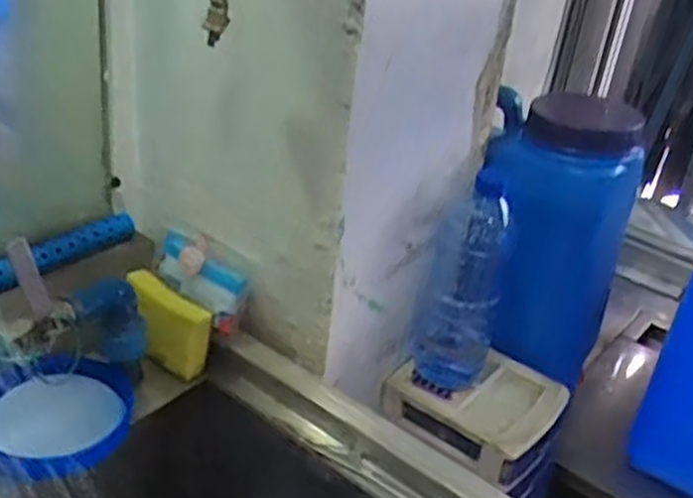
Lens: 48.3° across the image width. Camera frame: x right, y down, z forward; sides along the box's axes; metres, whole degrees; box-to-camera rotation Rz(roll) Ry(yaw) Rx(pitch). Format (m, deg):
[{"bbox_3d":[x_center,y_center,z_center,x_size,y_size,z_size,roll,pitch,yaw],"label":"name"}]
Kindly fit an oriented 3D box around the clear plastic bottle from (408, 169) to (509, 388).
[{"bbox_3d":[0.121,0.037,0.809,0.083,0.237,0.081,13,33,10],"label":"clear plastic bottle"}]

